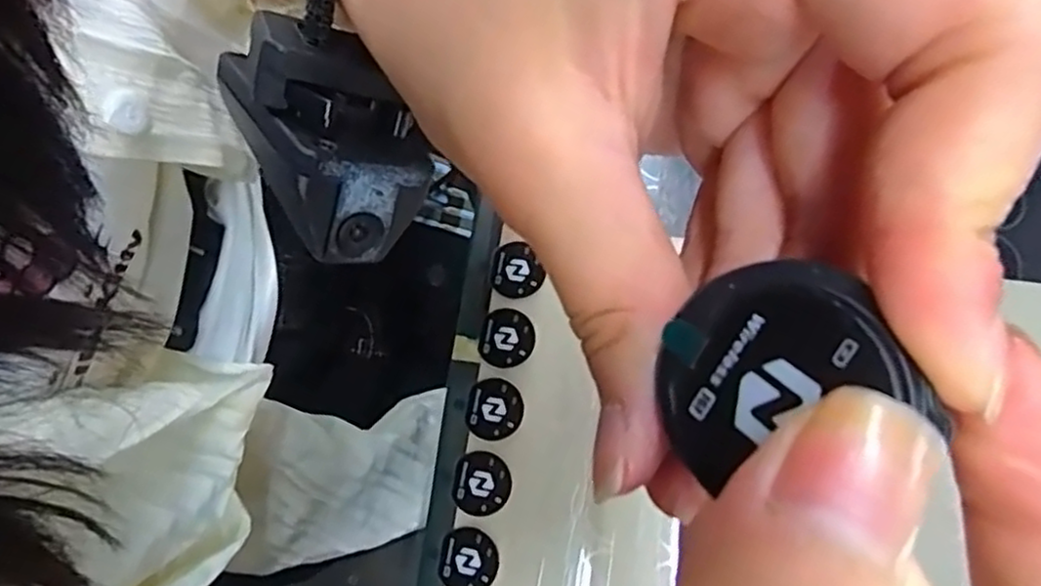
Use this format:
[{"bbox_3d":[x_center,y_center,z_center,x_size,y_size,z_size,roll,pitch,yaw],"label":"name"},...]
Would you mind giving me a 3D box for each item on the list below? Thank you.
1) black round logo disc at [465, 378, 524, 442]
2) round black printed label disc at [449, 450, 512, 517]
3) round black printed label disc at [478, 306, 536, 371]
[{"bbox_3d":[-0.011,0.047,0.278,0.023,0.004,0.024,0,78,1],"label":"black round logo disc"},{"bbox_3d":[-0.015,0.075,0.272,0.023,0.005,0.023,0,78,1],"label":"round black printed label disc"},{"bbox_3d":[-0.006,0.018,0.282,0.022,0.004,0.023,0,78,1],"label":"round black printed label disc"}]

